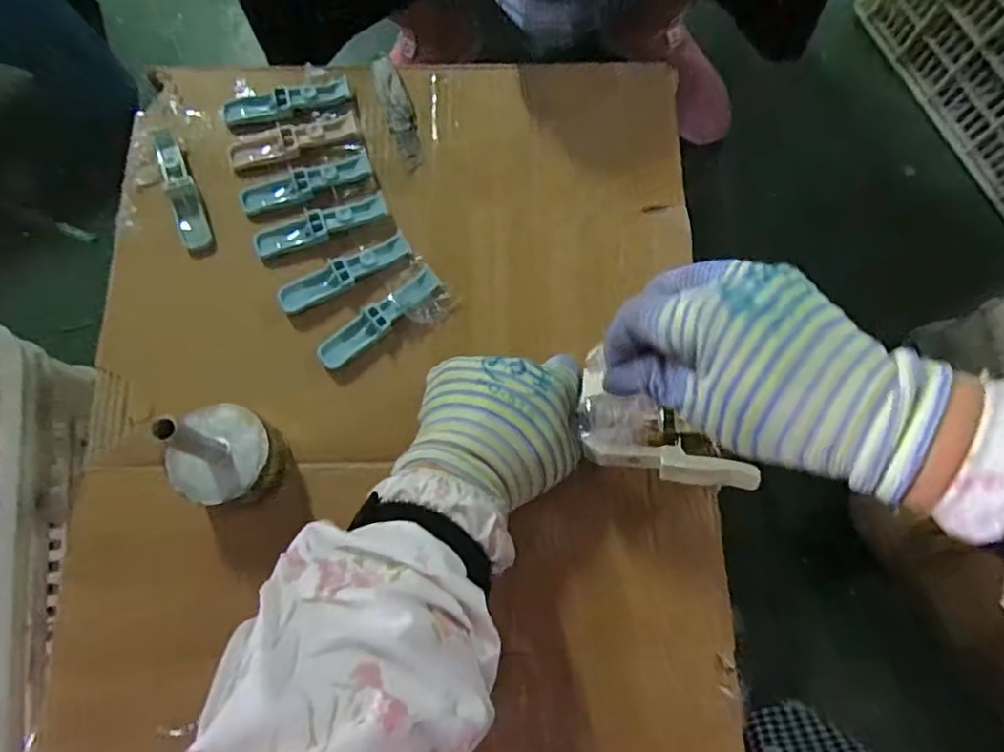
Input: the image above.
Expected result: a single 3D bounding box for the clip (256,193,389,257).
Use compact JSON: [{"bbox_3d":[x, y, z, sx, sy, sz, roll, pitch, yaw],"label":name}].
[{"bbox_3d":[-0.136,-0.114,0.447,0.101,0.008,0.024,-20,77,-5],"label":"clip"}]

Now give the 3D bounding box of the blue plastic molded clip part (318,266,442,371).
[{"bbox_3d":[-0.088,-0.043,0.429,0.102,0.009,0.022,-39,79,-9],"label":"blue plastic molded clip part"}]

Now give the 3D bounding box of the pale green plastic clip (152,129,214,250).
[{"bbox_3d":[-0.245,-0.145,0.456,0.021,0.009,0.105,-21,77,-5],"label":"pale green plastic clip"}]

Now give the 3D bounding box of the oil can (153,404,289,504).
[{"bbox_3d":[-0.172,0.049,0.371,0.058,0.074,0.057,0,76,0],"label":"oil can"}]

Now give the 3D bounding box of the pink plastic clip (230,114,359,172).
[{"bbox_3d":[-0.161,-0.182,0.462,0.097,0.007,0.027,-18,76,-5],"label":"pink plastic clip"}]

